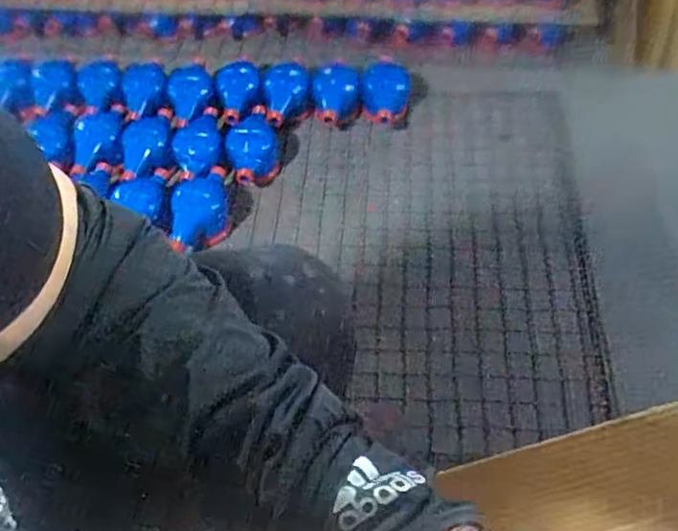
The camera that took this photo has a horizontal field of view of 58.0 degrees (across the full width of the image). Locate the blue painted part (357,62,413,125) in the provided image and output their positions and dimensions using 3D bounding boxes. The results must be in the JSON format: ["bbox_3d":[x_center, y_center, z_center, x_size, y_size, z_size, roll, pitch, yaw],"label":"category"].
[{"bbox_3d":[0.085,-0.317,1.128,0.094,0.076,0.109,5,56,6],"label":"blue painted part"}]

